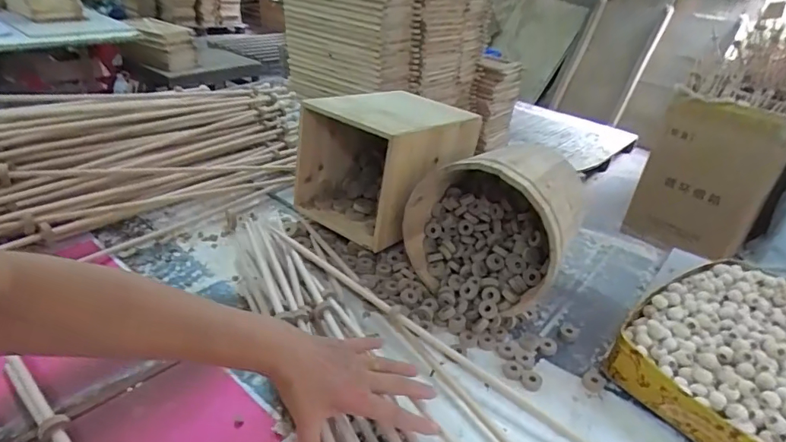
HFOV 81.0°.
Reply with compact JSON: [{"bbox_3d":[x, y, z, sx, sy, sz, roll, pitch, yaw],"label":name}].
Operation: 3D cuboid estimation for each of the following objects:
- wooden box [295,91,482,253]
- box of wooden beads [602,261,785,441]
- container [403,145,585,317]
[{"bbox_3d":[-0.011,-0.120,0.847,0.240,0.193,0.276,26,37,30],"label":"wooden box"},{"bbox_3d":[0.486,0.192,0.593,0.354,0.086,0.285,-16,35,-31],"label":"box of wooden beads"},{"bbox_3d":[0.155,-0.010,0.716,0.228,0.204,0.208,19,34,22],"label":"container"}]

